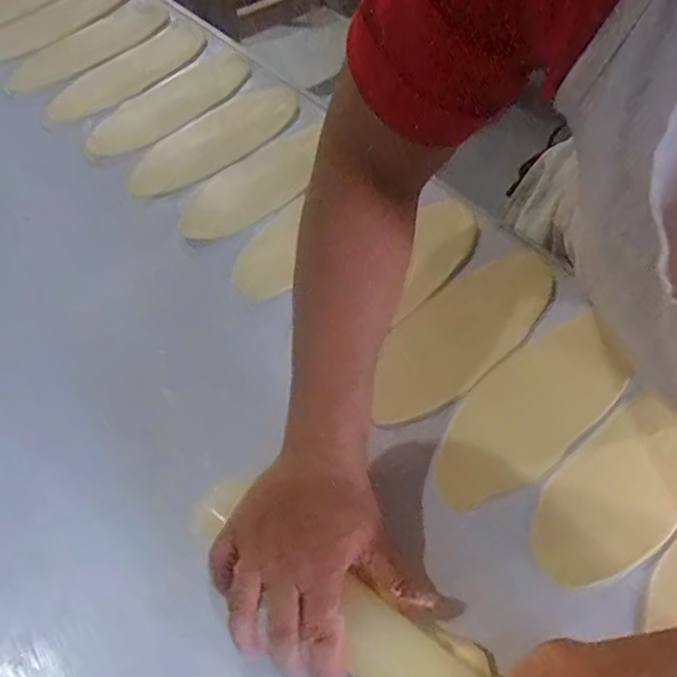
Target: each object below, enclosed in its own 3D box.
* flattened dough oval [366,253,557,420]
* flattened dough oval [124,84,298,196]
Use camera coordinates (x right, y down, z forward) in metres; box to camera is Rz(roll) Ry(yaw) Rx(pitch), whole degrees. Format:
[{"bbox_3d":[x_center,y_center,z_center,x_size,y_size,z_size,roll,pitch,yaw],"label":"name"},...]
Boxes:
[{"bbox_3d":[0.114,-0.009,0.550,0.231,0.010,0.087,-36,62,-21],"label":"flattened dough oval"},{"bbox_3d":[-0.140,-0.235,0.692,0.231,0.022,0.080,-39,63,-22],"label":"flattened dough oval"}]

